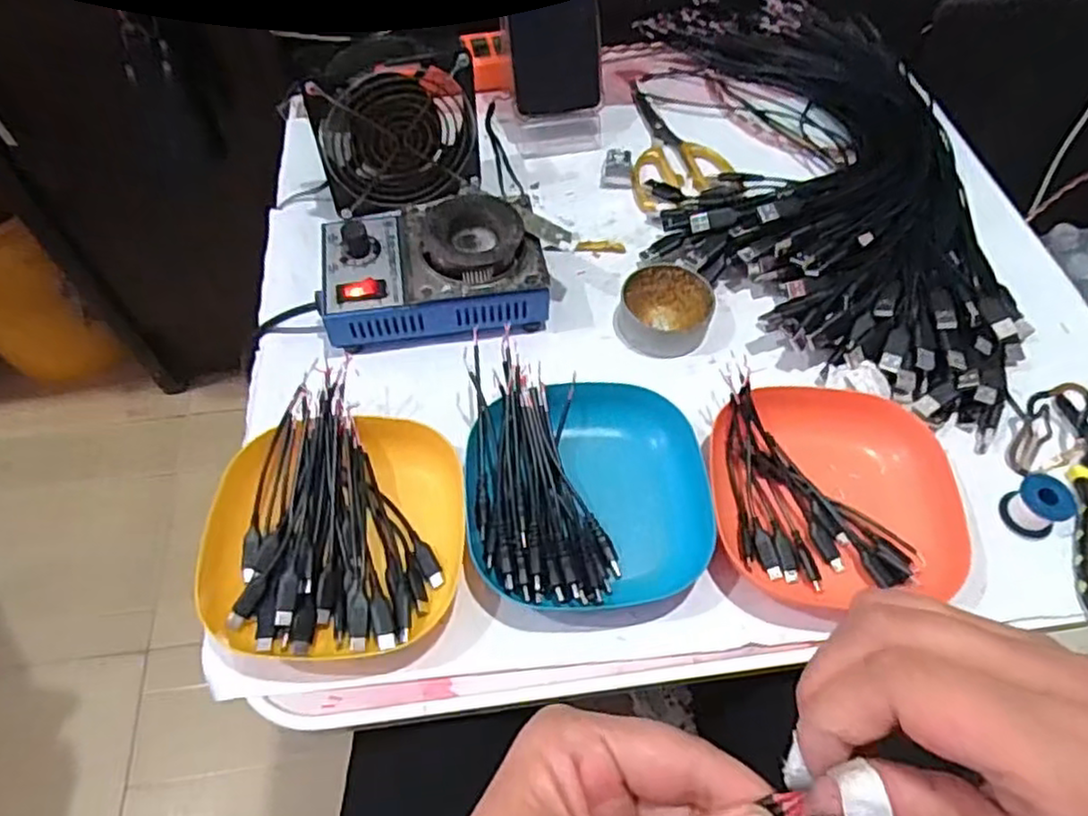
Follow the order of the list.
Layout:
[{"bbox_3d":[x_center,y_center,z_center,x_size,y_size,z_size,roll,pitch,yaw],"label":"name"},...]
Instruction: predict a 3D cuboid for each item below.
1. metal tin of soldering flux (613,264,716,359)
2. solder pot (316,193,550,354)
[{"bbox_3d":[0.086,-0.070,0.500,0.063,0.023,0.065,0,58,-1],"label":"metal tin of soldering flux"},{"bbox_3d":[-0.077,-0.099,0.494,0.152,0.061,0.101,-5,58,-4],"label":"solder pot"}]

